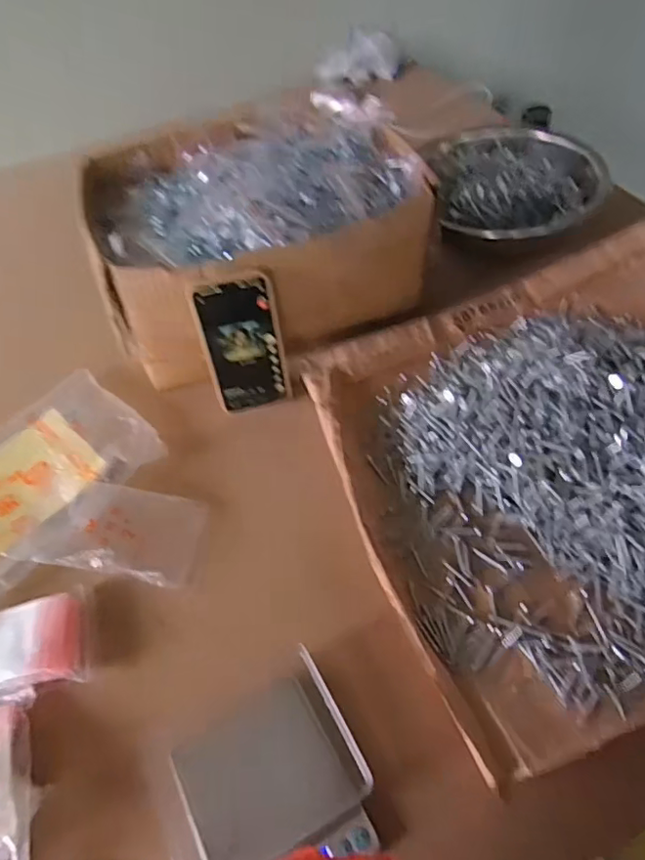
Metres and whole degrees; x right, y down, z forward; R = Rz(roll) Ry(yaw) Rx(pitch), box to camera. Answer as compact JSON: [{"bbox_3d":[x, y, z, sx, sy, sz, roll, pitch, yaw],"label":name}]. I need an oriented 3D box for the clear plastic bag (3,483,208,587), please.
[{"bbox_3d":[-0.194,0.095,0.519,0.155,0.031,0.080,5,54,9],"label":"clear plastic bag"}]

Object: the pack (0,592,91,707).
[{"bbox_3d":[-0.264,0.187,0.453,0.142,0.028,0.082,-12,53,-4],"label":"pack"}]

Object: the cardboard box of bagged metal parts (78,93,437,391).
[{"bbox_3d":[-0.073,-0.222,0.651,0.359,0.154,0.309,-15,53,-6],"label":"cardboard box of bagged metal parts"}]

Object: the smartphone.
[{"bbox_3d":[-0.080,-0.087,0.567,0.076,0.153,0.015,-12,42,-4],"label":"smartphone"}]

